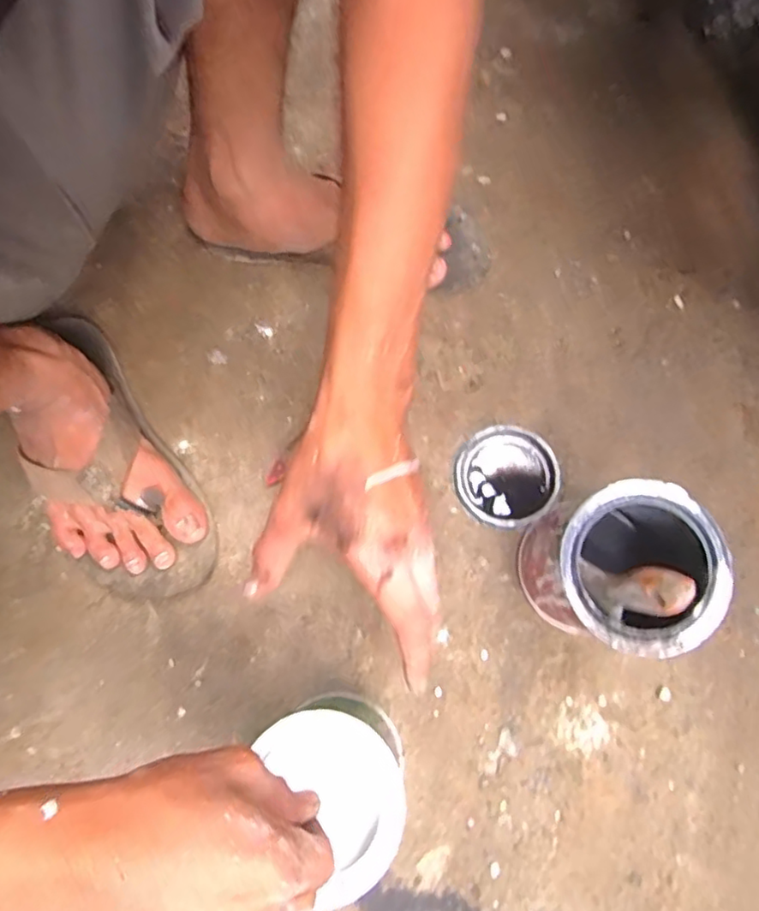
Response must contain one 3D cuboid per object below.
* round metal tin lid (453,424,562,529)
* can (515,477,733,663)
[{"bbox_3d":[0.110,0.017,0.515,0.087,0.008,0.088,-1,73,2],"label":"round metal tin lid"},{"bbox_3d":[0.165,0.077,0.402,0.105,0.188,0.104,-1,73,2],"label":"can"}]

